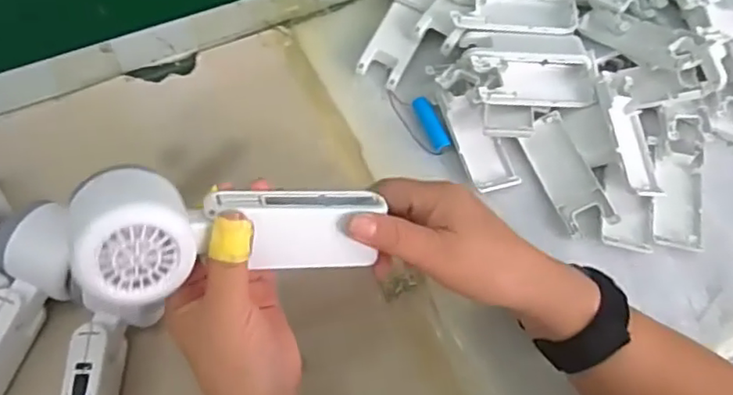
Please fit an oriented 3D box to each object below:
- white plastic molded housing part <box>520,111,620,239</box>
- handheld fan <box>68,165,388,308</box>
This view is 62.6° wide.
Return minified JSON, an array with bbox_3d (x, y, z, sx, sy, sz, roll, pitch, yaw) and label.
[{"bbox_3d":[0.163,-0.019,0.494,0.041,0.008,0.103,-29,65,12],"label":"white plastic molded housing part"},{"bbox_3d":[-0.077,0.021,0.335,0.162,0.061,0.052,4,18,-34],"label":"handheld fan"}]

